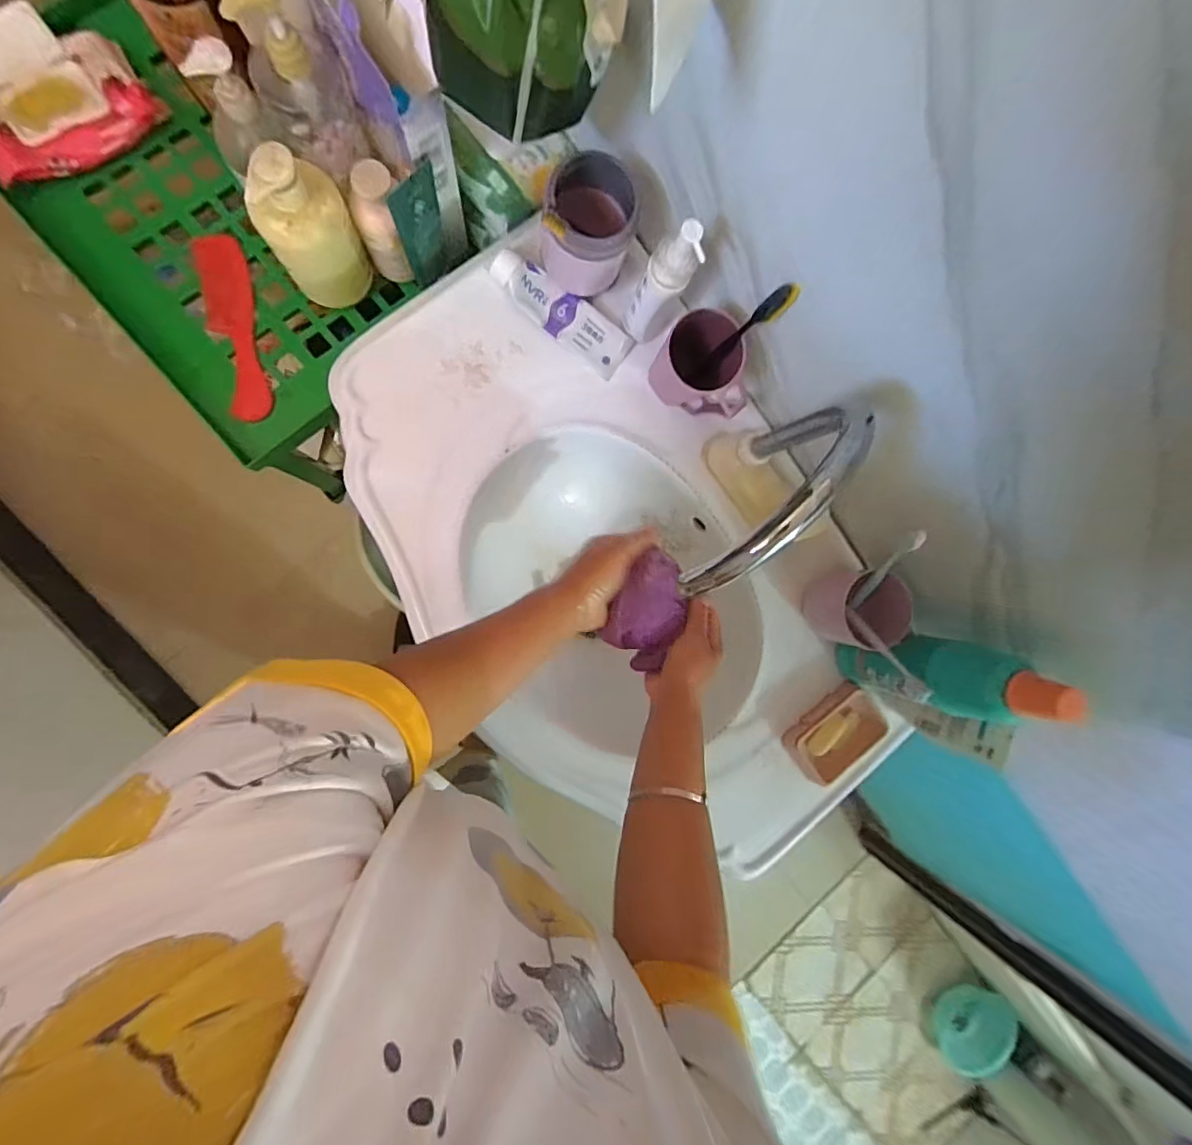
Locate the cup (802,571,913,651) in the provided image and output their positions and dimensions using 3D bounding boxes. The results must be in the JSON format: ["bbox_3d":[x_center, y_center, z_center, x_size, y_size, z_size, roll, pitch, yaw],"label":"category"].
[{"bbox_3d":[0.299,0.041,0.598,0.100,0.091,0.084,3,91,-10],"label":"cup"}]

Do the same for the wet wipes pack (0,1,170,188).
[{"bbox_3d":[-0.586,-0.514,0.557,0.178,0.031,0.147,-33,97,-7],"label":"wet wipes pack"}]

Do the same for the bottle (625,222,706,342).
[{"bbox_3d":[0.062,-0.277,0.517,0.044,0.174,0.039,29,87,-9],"label":"bottle"}]

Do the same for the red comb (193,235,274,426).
[{"bbox_3d":[-0.421,-0.282,0.610,0.056,0.010,0.210,-10,93,-9],"label":"red comb"}]

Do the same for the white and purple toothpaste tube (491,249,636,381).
[{"bbox_3d":[-0.039,-0.286,0.574,0.169,0.036,0.052,33,86,-9],"label":"white and purple toothpaste tube"}]

